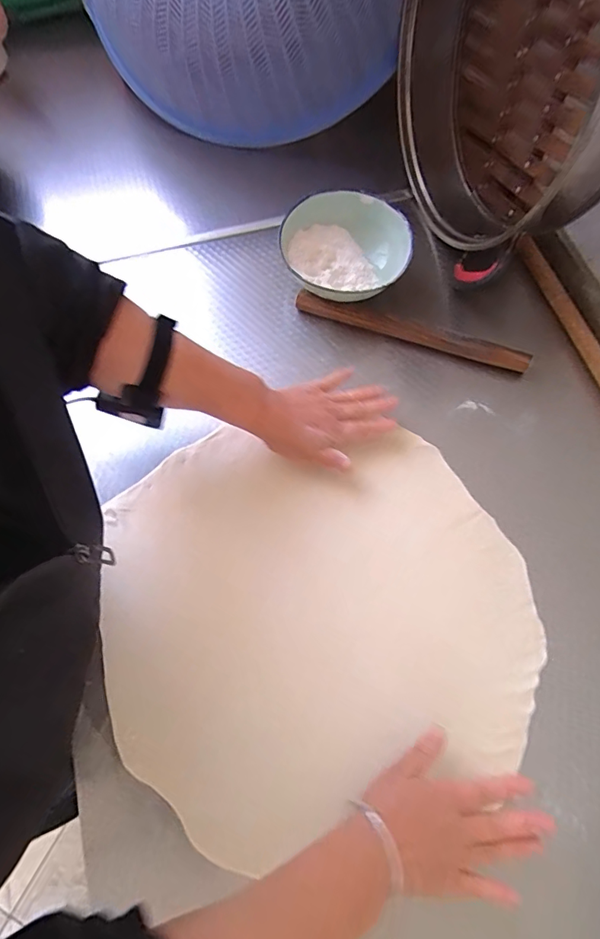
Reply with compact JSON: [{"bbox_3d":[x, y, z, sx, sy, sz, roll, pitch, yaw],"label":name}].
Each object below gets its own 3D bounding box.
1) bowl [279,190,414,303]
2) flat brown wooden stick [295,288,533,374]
[{"bbox_3d":[0.049,-0.260,0.569,0.160,0.067,0.145,16,70,5],"label":"bowl"},{"bbox_3d":[0.132,-0.167,0.557,0.283,0.025,0.018,19,71,7],"label":"flat brown wooden stick"}]

